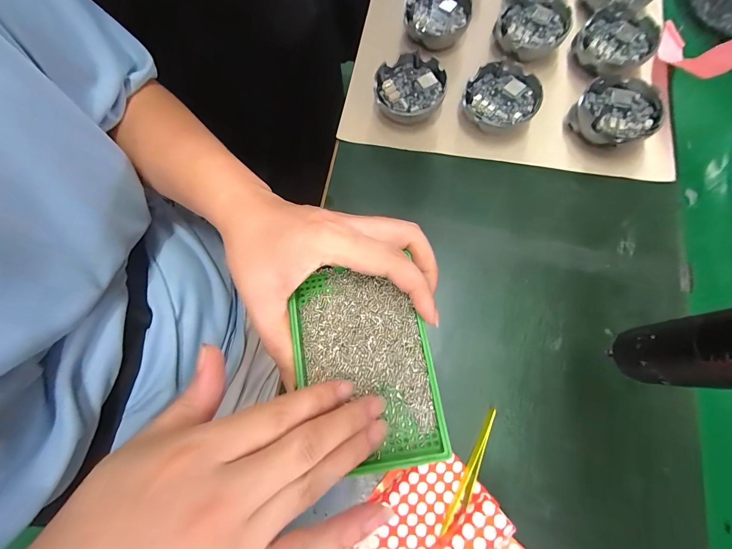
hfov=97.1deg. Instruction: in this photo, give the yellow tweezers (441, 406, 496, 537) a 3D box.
[{"bbox_3d":[0.082,0.149,0.245,0.012,0.008,0.094,25,76,9],"label":"yellow tweezers"}]

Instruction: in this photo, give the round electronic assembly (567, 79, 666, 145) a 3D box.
[{"bbox_3d":[0.237,-0.150,0.313,0.069,0.037,0.068,-1,73,2],"label":"round electronic assembly"}]

